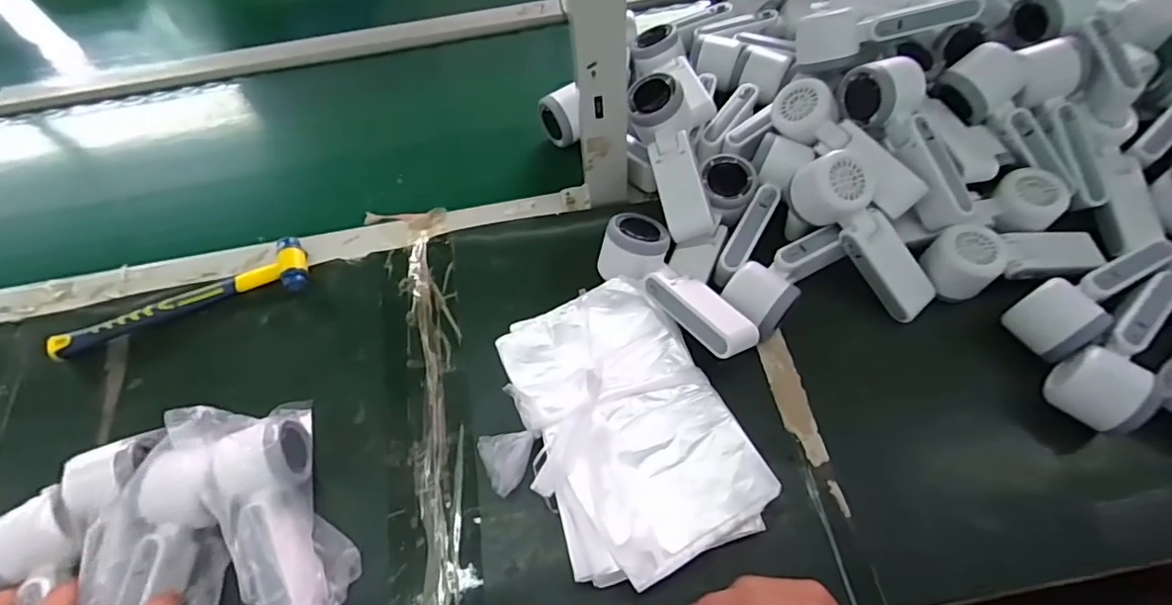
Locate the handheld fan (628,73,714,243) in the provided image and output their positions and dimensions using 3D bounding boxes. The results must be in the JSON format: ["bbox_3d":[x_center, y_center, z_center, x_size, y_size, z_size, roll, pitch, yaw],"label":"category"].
[{"bbox_3d":[0.083,-0.141,0.545,0.056,0.046,0.168,-11,75,-3],"label":"handheld fan"}]

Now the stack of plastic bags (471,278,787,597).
[{"bbox_3d":[0.016,0.106,0.463,0.192,0.065,0.227,-25,63,-10],"label":"stack of plastic bags"}]

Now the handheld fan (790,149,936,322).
[{"bbox_3d":[0.254,-0.060,0.519,0.050,0.056,0.167,-39,96,-17],"label":"handheld fan"}]

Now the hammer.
[{"bbox_3d":[-0.400,-0.005,0.569,0.239,0.023,0.058,-19,62,-7],"label":"hammer"}]

